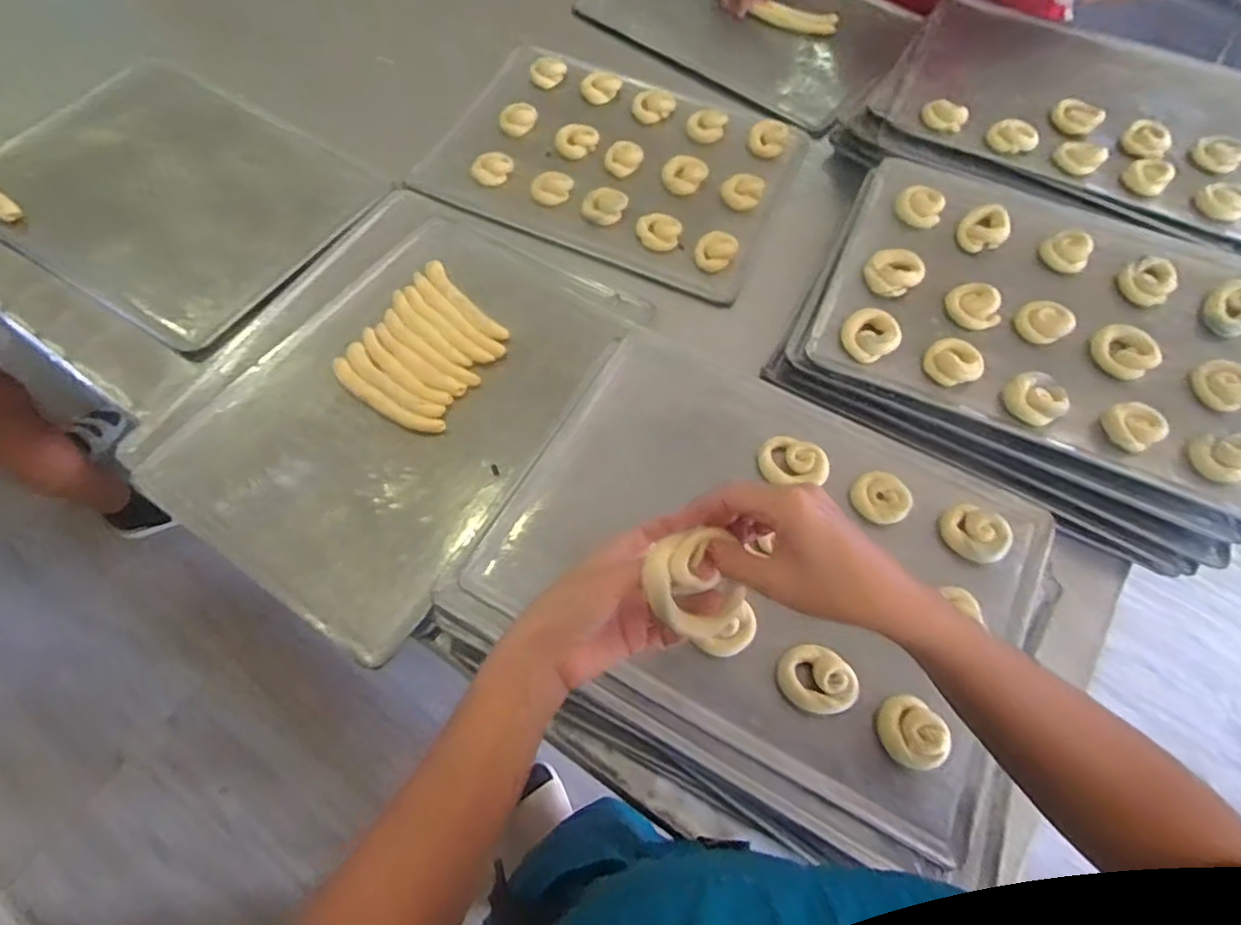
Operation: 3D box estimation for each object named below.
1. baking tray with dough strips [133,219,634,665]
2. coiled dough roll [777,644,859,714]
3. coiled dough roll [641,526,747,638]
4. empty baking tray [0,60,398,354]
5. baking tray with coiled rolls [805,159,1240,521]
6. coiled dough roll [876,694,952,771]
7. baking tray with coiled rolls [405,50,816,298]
[{"bbox_3d":[-0.218,-0.070,0.690,0.319,0.038,0.445,32,68,13],"label":"baking tray with dough strips"},{"bbox_3d":[0.162,0.177,0.549,0.061,0.017,0.051,15,65,5],"label":"coiled dough roll"},{"bbox_3d":[0.047,0.080,0.426,0.062,0.022,0.062,1,87,-22],"label":"coiled dough roll"},{"bbox_3d":[-0.556,-0.343,0.837,0.446,0.032,0.328,31,67,12],"label":"empty baking tray"},{"bbox_3d":[0.463,-0.168,0.712,0.449,0.030,0.343,22,66,8],"label":"baking tray with coiled rolls"},{"bbox_3d":[0.231,0.213,0.524,0.044,0.030,0.056,-36,71,-17],"label":"coiled dough roll"},{"bbox_3d":[-0.007,-0.402,0.898,0.450,0.039,0.332,22,66,9],"label":"baking tray with coiled rolls"}]

